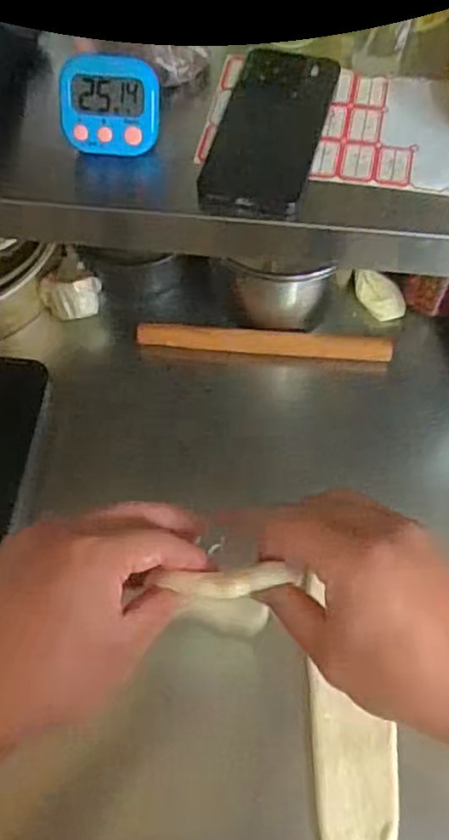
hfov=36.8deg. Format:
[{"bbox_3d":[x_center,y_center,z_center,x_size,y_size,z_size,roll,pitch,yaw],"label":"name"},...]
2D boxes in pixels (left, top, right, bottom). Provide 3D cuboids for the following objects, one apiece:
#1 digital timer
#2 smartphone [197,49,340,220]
[{"bbox_3d":[-0.080,-0.221,0.474,0.068,0.013,0.064,5,110,1],"label":"digital timer"},{"bbox_3d":[0.033,-0.212,0.496,0.075,0.015,0.154,14,67,7],"label":"smartphone"}]

